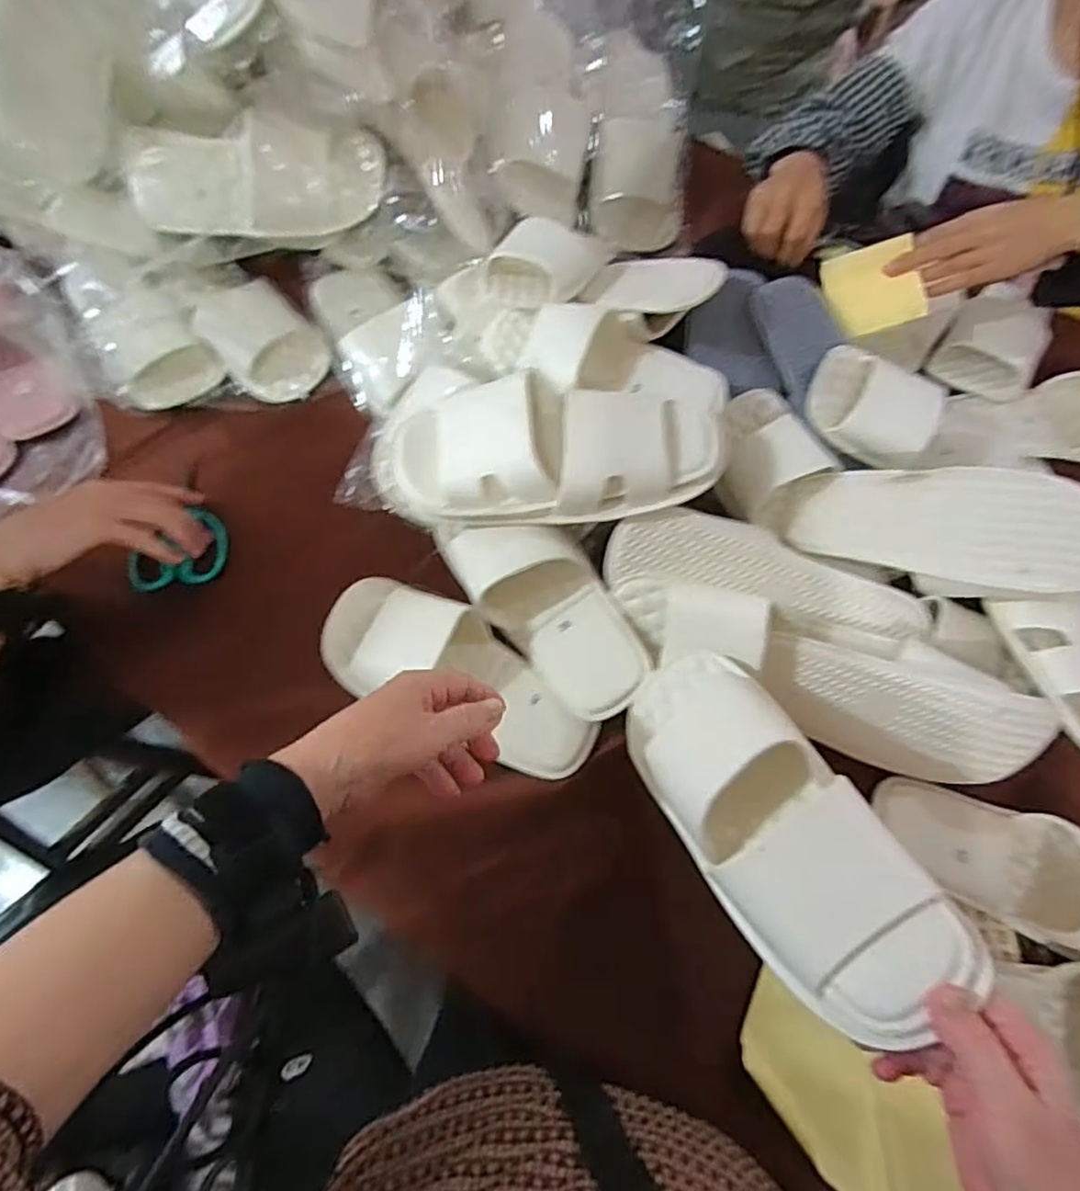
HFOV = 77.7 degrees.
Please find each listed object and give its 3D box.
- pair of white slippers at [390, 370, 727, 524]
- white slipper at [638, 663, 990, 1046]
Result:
[{"bbox_3d":[0.012,-0.121,0.568,0.273,0.078,0.108,0,65,-2],"label":"pair of white slippers"},{"bbox_3d":[0.148,0.136,0.430,0.101,0.075,0.257,-26,54,-13],"label":"white slipper"}]

